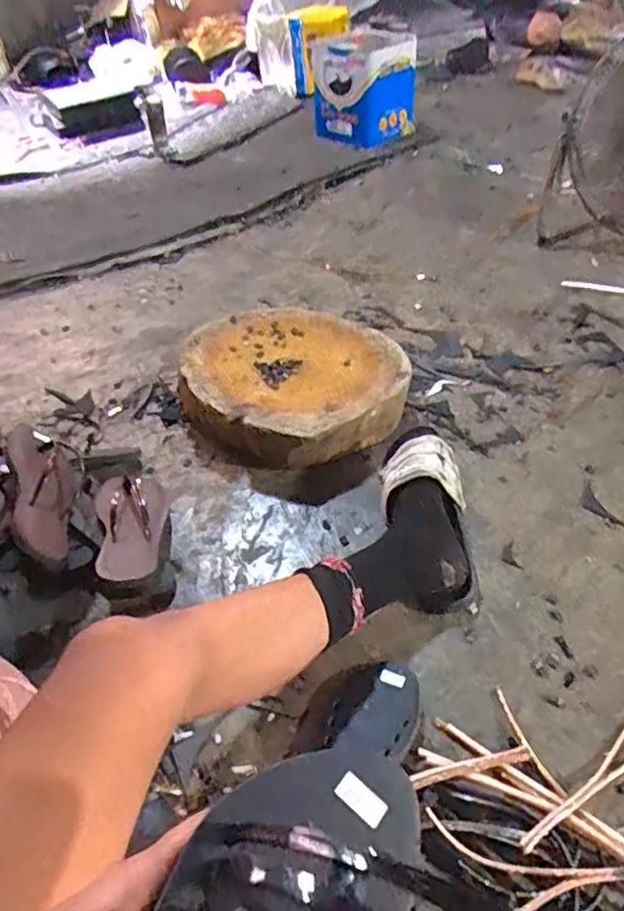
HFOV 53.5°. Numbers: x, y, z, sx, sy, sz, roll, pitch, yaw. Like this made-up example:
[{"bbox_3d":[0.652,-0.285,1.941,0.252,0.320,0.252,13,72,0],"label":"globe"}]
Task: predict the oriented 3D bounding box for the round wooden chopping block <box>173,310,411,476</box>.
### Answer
[{"bbox_3d":[-0.015,-0.117,0.998,0.345,0.113,0.327,-1,44,1],"label":"round wooden chopping block"}]

